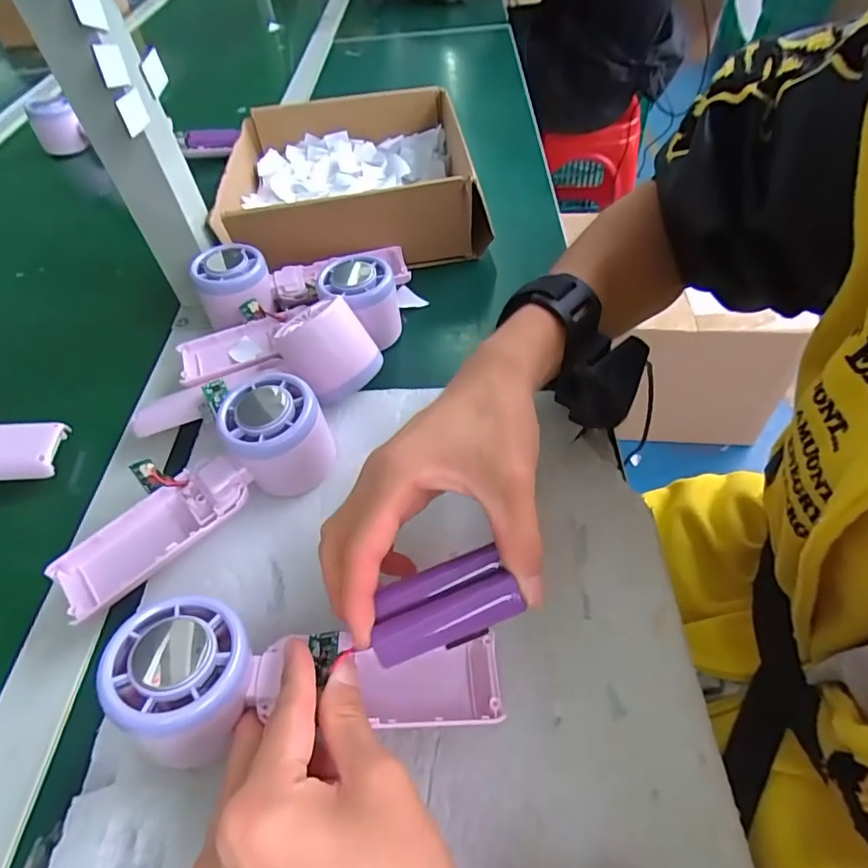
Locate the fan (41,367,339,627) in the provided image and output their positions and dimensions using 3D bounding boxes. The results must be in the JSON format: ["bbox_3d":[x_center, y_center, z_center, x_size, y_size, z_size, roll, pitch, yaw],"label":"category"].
[{"bbox_3d":[-0.135,0.031,0.304,0.157,0.056,0.056,-31,57,-19],"label":"fan"}]

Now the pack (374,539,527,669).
[{"bbox_3d":[0.003,0.072,0.234,0.062,0.016,0.036,-17,53,-7],"label":"pack"}]

